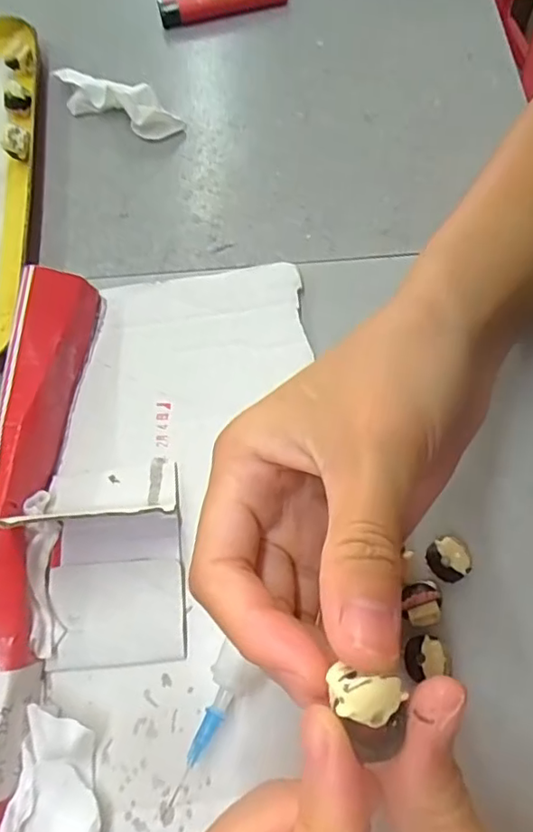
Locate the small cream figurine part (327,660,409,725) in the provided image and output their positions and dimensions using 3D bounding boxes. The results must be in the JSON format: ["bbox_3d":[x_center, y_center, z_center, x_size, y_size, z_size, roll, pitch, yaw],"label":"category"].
[{"bbox_3d":[0.021,0.057,0.118,0.015,0.006,0.009,13,67,6],"label":"small cream figurine part"}]

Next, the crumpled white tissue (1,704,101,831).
[{"bbox_3d":[-0.069,0.127,0.193,0.030,0.018,0.052,3,68,5],"label":"crumpled white tissue"}]

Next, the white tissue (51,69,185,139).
[{"bbox_3d":[-0.082,-0.177,0.322,0.077,0.021,0.027,23,71,12],"label":"white tissue"}]

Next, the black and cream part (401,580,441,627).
[{"bbox_3d":[0.057,0.069,0.215,0.012,0.012,0.017,4,68,5],"label":"black and cream part"}]

